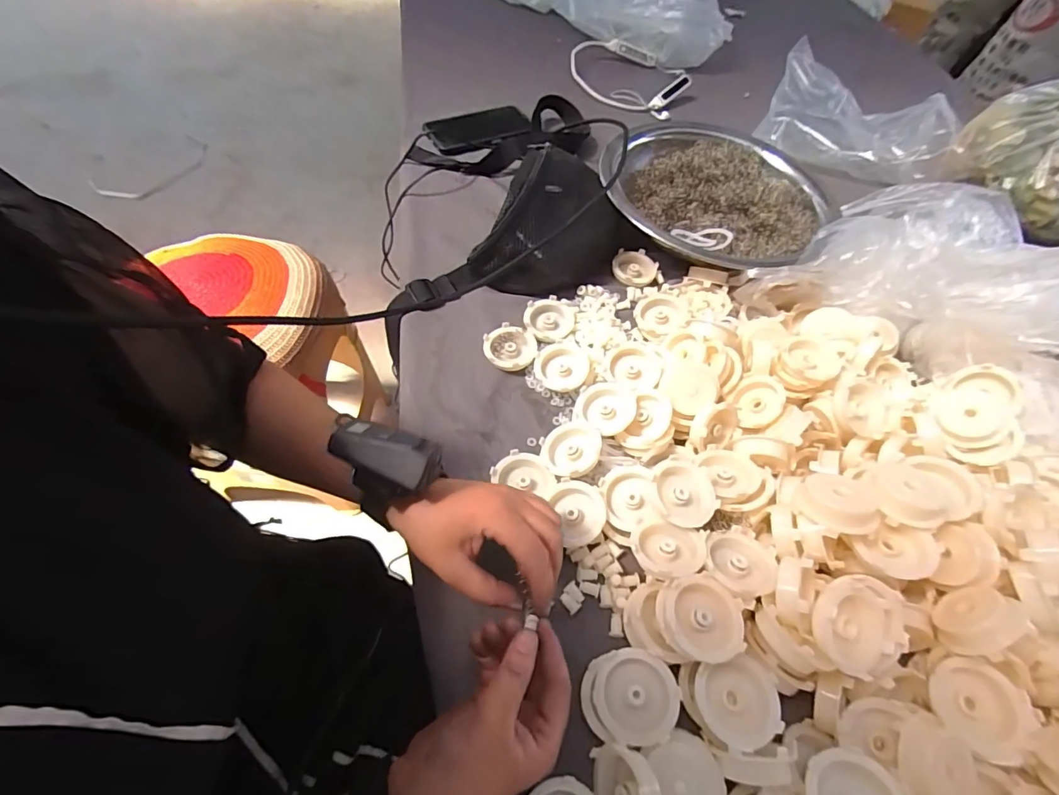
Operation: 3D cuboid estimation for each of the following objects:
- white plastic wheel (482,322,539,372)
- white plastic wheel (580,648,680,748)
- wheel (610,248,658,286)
[{"bbox_3d":[-0.020,-0.050,0.498,0.056,0.018,0.048,8,56,1],"label":"white plastic wheel"},{"bbox_3d":[0.067,0.201,0.320,0.059,0.022,0.053,6,56,0],"label":"white plastic wheel"},{"bbox_3d":[0.129,-0.160,0.585,0.053,0.009,0.057,2,56,-3],"label":"wheel"}]

